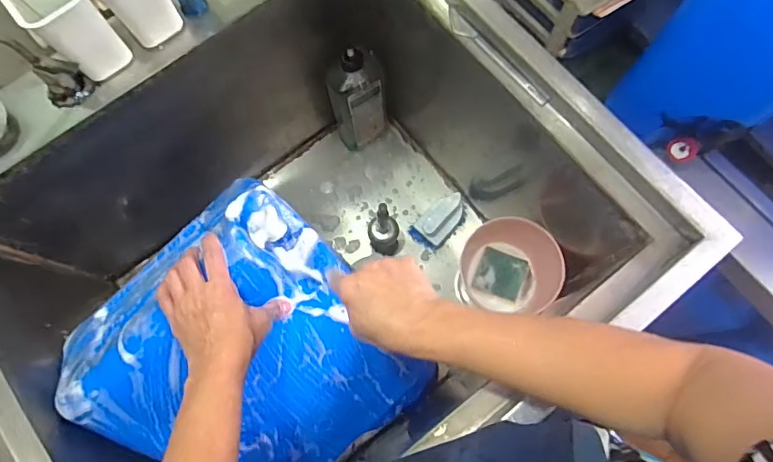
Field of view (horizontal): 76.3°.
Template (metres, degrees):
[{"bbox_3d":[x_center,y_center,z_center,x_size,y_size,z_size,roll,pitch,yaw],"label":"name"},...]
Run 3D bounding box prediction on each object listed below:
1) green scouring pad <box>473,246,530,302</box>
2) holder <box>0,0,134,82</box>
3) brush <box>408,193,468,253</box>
[{"bbox_3d":[0.188,0.072,0.800,0.079,0.017,0.072,24,77,7],"label":"green scouring pad"},{"bbox_3d":[-0.343,-0.230,0.529,0.071,0.107,0.092,-37,77,-8],"label":"holder"},{"bbox_3d":[0.100,-0.022,0.892,0.110,0.074,0.065,-42,78,-9],"label":"brush"}]

